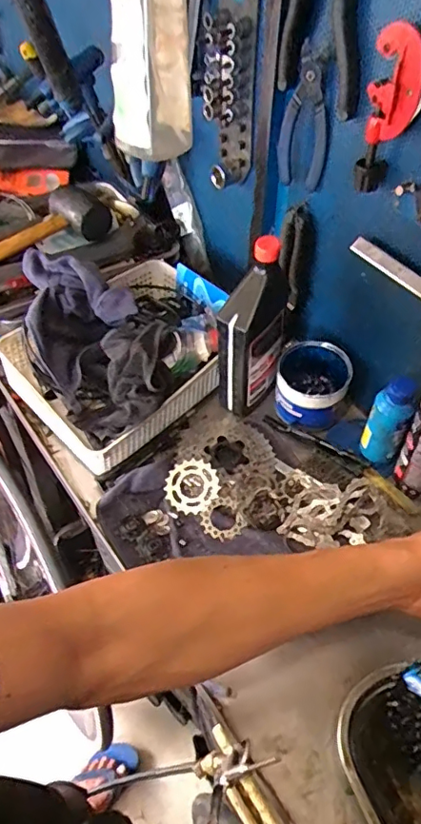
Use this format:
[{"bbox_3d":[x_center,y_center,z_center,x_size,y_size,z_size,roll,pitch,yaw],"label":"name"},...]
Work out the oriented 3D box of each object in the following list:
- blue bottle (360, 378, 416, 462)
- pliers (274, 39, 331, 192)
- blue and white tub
[{"bbox_3d":[0.226,0.016,0.685,0.046,0.140,0.036,17,53,13],"label":"blue bottle"},{"bbox_3d":[0.107,-0.344,0.634,0.012,0.152,0.078,-38,60,-26],"label":"pliers"},{"bbox_3d":[0.146,-0.040,0.776,0.095,0.086,0.104,0,51,0],"label":"blue and white tub"}]

